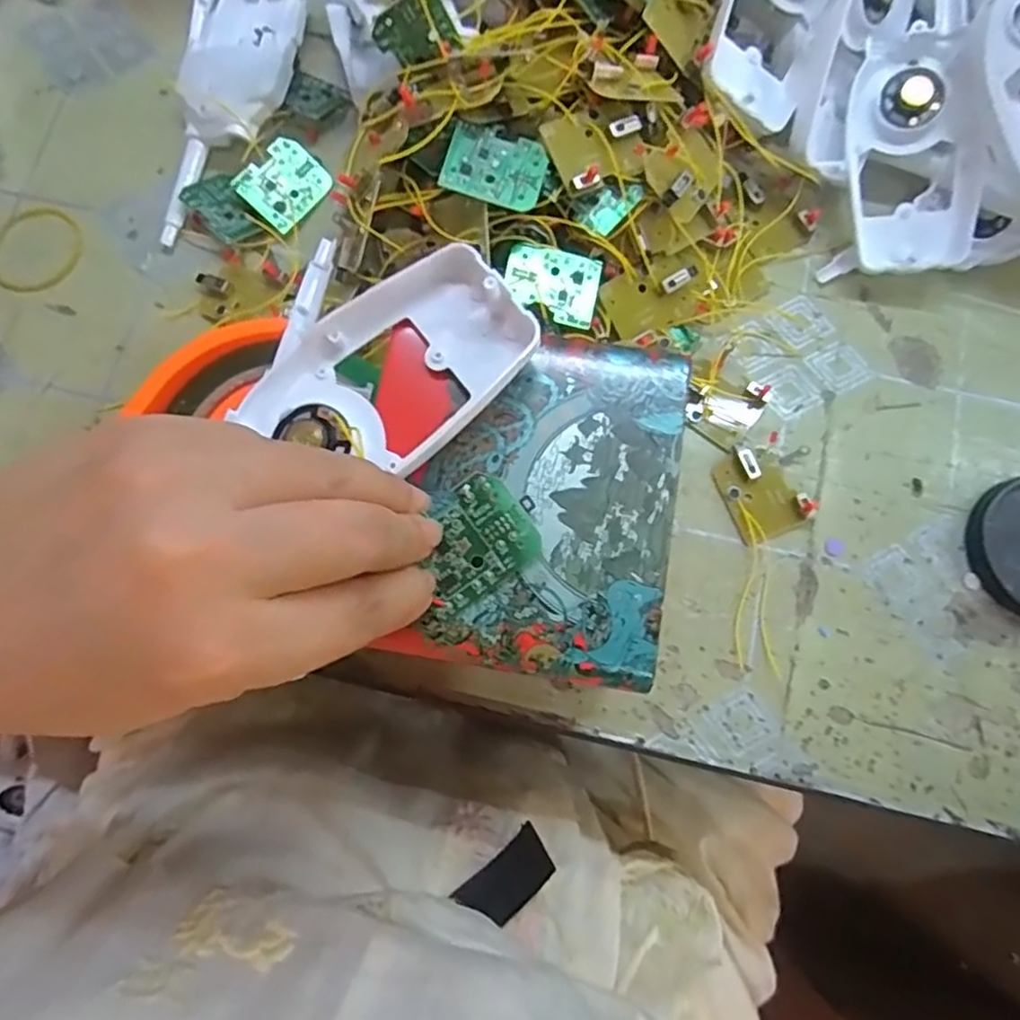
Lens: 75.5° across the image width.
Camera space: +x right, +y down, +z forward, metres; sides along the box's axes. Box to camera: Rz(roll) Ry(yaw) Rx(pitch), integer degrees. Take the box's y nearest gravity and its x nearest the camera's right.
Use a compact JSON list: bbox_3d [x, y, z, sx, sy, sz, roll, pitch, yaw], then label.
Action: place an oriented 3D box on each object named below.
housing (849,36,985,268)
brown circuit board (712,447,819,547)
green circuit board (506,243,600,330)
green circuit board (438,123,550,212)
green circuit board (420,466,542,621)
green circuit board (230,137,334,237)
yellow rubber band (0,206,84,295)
[{"bbox_3d":[0.198,-0.174,0.322,0.052,0.025,0.111,-1,90,-1],"label":"housing"},{"bbox_3d":[0.118,-0.009,0.311,0.034,0.008,0.043,-23,78,-6],"label":"brown circuit board"},{"bbox_3d":[0.019,-0.103,0.299,0.041,0.004,0.033,12,83,-6],"label":"green circuit board"},{"bbox_3d":[-0.006,-0.148,0.283,0.042,0.006,0.032,14,77,3],"label":"green circuit board"},{"bbox_3d":[-0.011,0.010,0.209,0.040,0.004,0.033,-39,103,-2],"label":"green circuit board"},{"bbox_3d":[-0.116,-0.168,0.340,0.033,0.004,0.043,42,75,-21],"label":"green circuit board"},{"bbox_3d":[-0.247,-0.135,0.344,0.048,0.005,0.049,30,79,6],"label":"yellow rubber band"}]

